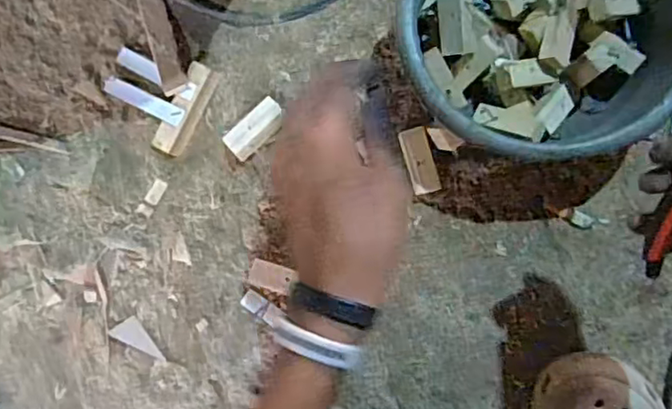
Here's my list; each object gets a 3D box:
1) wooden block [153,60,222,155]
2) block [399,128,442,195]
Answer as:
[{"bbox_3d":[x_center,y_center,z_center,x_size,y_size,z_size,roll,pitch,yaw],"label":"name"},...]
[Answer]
[{"bbox_3d":[-0.121,-0.076,0.507,0.023,0.020,0.077,29,90,-3],"label":"wooden block"},{"bbox_3d":[0.068,-0.035,0.507,0.023,0.011,0.053,-17,92,-3],"label":"block"}]

